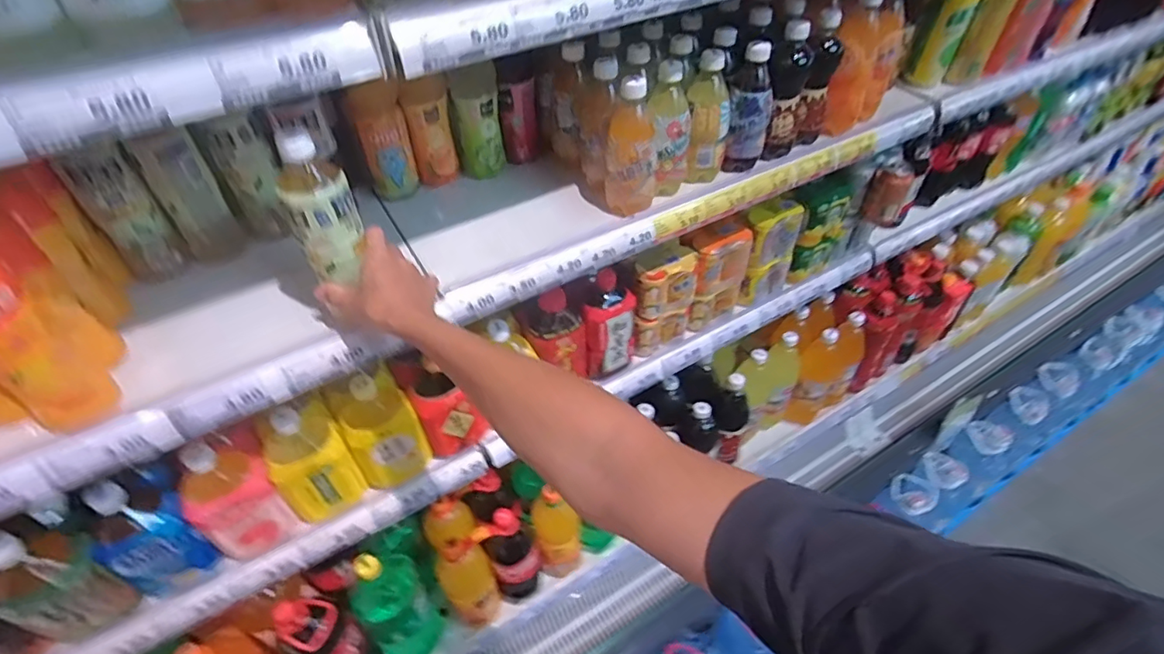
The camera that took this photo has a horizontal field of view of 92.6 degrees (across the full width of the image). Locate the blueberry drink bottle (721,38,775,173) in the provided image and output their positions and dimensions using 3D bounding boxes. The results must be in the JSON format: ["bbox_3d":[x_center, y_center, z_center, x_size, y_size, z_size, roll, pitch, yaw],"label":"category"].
[{"bbox_3d":[0.231,-0.296,0.762,0.059,0.161,0.055,13,47,13],"label":"blueberry drink bottle"}]

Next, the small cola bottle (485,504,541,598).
[{"bbox_3d":[-0.121,0.414,1.000,0.082,0.271,0.065,-16,47,-15],"label":"small cola bottle"}]

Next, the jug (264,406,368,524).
[{"bbox_3d":[-0.366,0.176,0.751,0.092,0.177,0.075,-28,51,-25],"label":"jug"}]

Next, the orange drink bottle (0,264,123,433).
[{"bbox_3d":[-0.486,0.005,0.467,0.054,0.213,0.063,25,50,23],"label":"orange drink bottle"}]

